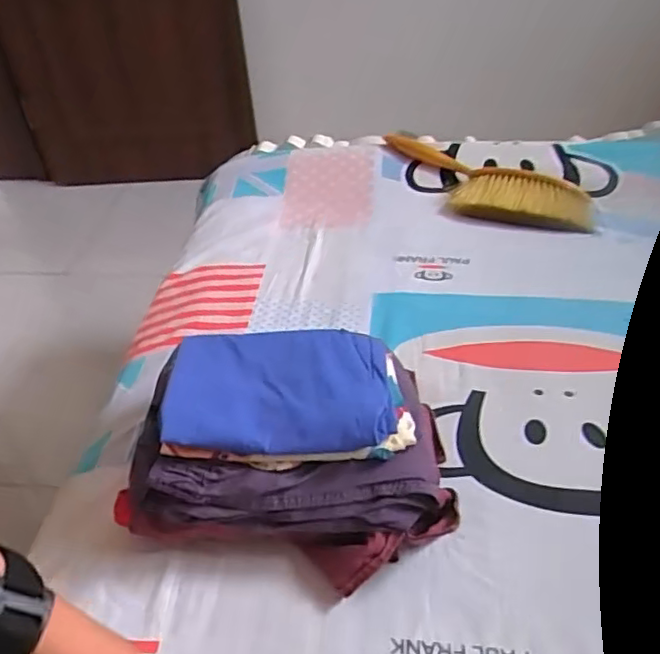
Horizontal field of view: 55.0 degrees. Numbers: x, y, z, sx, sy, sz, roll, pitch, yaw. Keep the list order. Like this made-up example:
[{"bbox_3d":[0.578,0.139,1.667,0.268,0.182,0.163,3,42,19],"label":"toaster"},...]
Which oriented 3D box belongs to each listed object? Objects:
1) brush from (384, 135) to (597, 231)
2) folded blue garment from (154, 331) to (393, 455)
[{"bbox_3d":[0.265,-0.251,1.097,0.375,0.061,0.131,13,41,22],"label":"brush"},{"bbox_3d":[-0.048,0.060,0.613,0.209,0.039,0.142,-5,39,0],"label":"folded blue garment"}]

